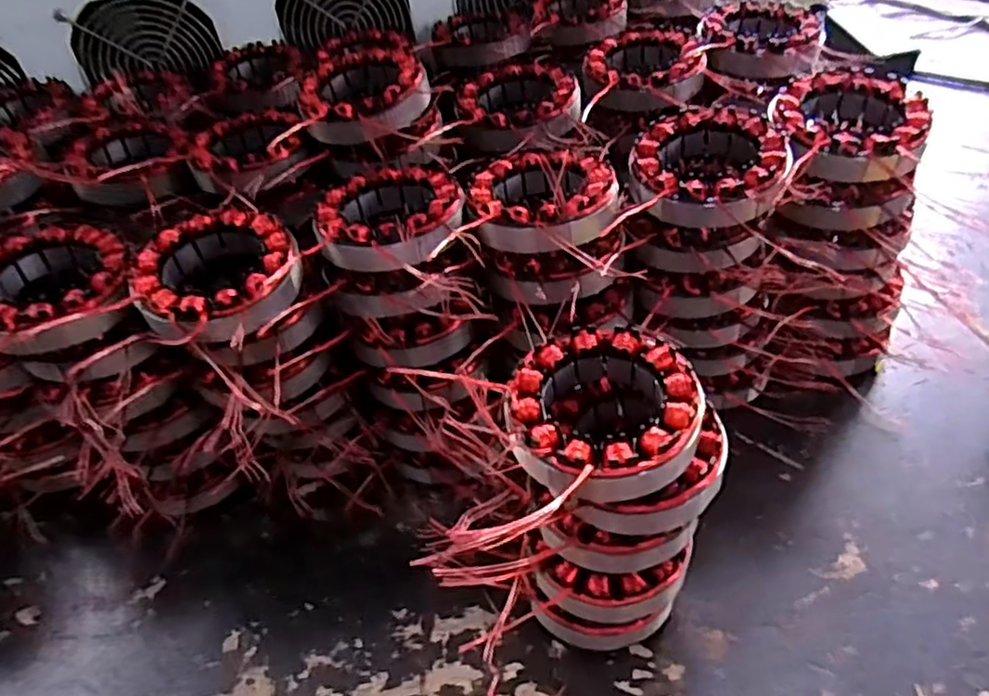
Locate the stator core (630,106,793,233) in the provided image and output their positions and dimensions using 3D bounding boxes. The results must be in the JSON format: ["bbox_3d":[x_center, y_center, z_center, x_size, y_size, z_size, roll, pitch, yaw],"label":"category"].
[{"bbox_3d":[0.124,-0.102,0.391,0.087,0.036,0.097,0,45,6],"label":"stator core"}]

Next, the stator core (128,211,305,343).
[{"bbox_3d":[-0.154,-0.040,0.366,0.084,0.024,0.087,-3,45,3],"label":"stator core"}]

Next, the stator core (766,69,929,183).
[{"bbox_3d":[0.209,-0.134,0.397,0.081,0.028,0.084,8,47,14],"label":"stator core"}]

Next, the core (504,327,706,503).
[{"bbox_3d":[0.050,0.031,0.311,0.085,0.033,0.089,-4,45,2],"label":"core"}]

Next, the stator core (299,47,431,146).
[{"bbox_3d":[-0.087,-0.168,0.450,0.082,0.035,0.091,-16,46,-10],"label":"stator core"}]

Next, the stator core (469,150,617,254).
[{"bbox_3d":[0.029,-0.082,0.392,0.083,0.039,0.087,-3,45,3],"label":"stator core"}]

